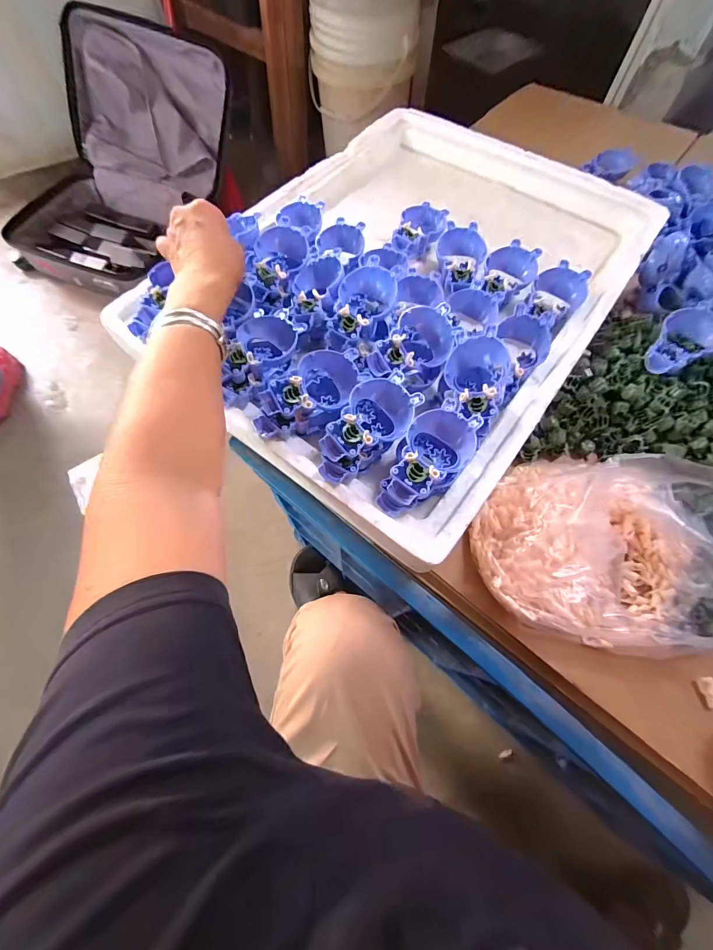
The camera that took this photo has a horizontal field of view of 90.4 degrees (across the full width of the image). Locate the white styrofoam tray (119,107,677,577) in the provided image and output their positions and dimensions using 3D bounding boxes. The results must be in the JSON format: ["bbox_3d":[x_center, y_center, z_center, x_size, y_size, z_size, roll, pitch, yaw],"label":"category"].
[{"bbox_3d":[0.075,-0.258,0.437,0.440,0.063,0.613,35,70,13],"label":"white styrofoam tray"}]

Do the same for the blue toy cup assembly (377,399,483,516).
[{"bbox_3d":[0.062,-0.014,0.319,0.056,0.037,0.110,41,71,15],"label":"blue toy cup assembly"}]

